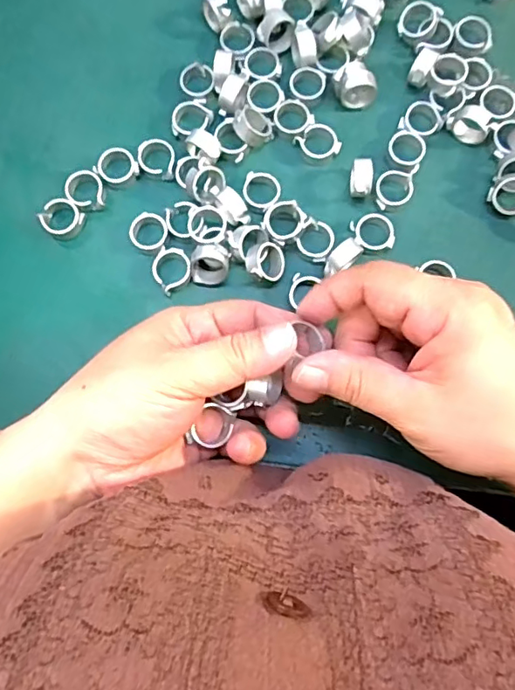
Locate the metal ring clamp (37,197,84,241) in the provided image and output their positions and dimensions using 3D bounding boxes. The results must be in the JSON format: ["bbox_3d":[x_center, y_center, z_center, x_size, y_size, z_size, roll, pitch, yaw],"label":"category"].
[{"bbox_3d":[-0.109,-0.070,0.303,0.022,0.009,0.020,0,79,0],"label":"metal ring clamp"}]

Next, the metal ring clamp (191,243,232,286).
[{"bbox_3d":[-0.024,-0.045,0.294,0.020,0.021,0.012,3,38,7],"label":"metal ring clamp"}]

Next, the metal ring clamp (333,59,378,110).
[{"bbox_3d":[0.054,-0.147,0.310,0.022,0.020,0.019,-17,80,-3],"label":"metal ring clamp"}]

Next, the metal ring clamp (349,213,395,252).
[{"bbox_3d":[0.063,-0.061,0.298,0.022,0.011,0.021,0,79,0],"label":"metal ring clamp"}]

